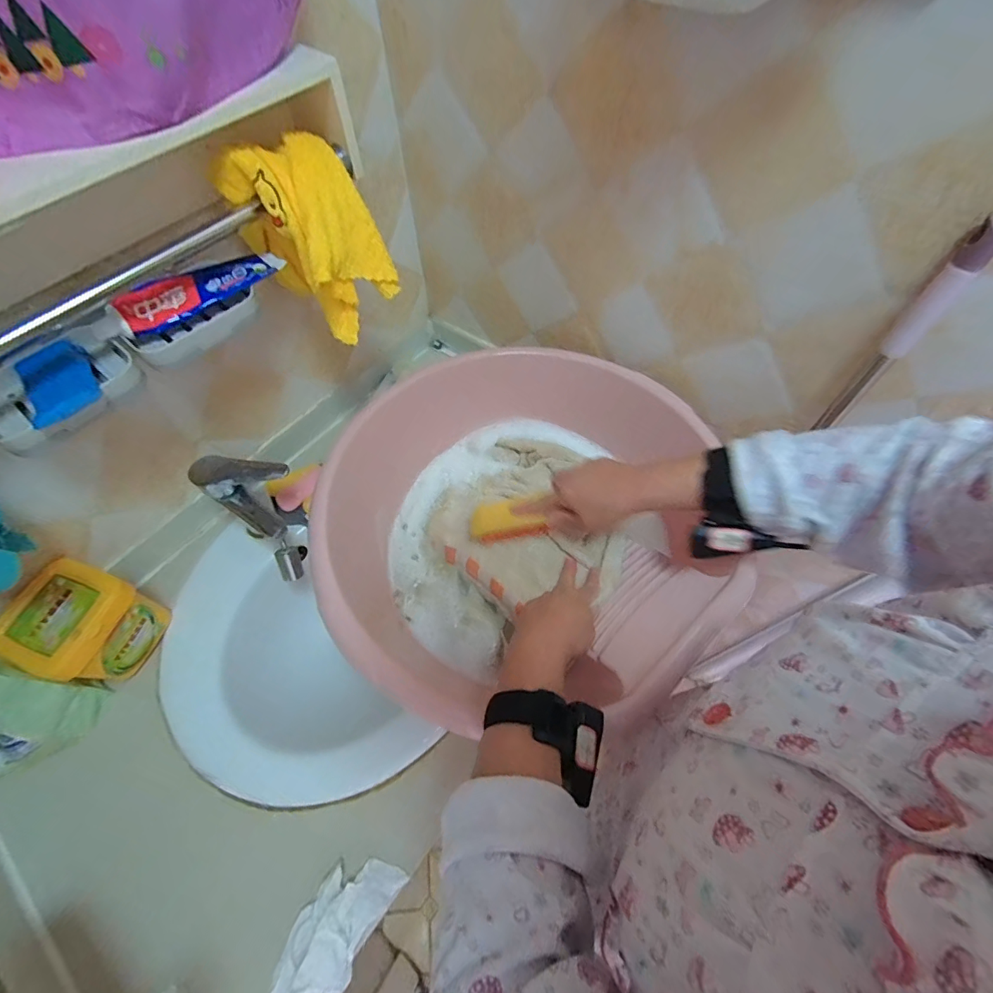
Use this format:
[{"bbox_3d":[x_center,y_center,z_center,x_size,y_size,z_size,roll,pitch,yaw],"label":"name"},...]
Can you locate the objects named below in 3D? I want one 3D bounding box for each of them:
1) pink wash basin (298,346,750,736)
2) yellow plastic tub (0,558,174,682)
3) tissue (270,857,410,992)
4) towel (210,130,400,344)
[{"bbox_3d":[0.029,0.019,0.569,0.441,0.148,0.417,0,60,1],"label":"pink wash basin"},{"bbox_3d":[-0.498,0.155,0.562,0.110,0.112,0.117,18,62,11],"label":"yellow plastic tub"},{"bbox_3d":[-0.159,0.422,0.448,0.073,0.040,0.135,31,65,17],"label":"tissue"},{"bbox_3d":[-0.190,-0.274,0.491,0.135,0.161,0.111,36,66,19],"label":"towel"}]

